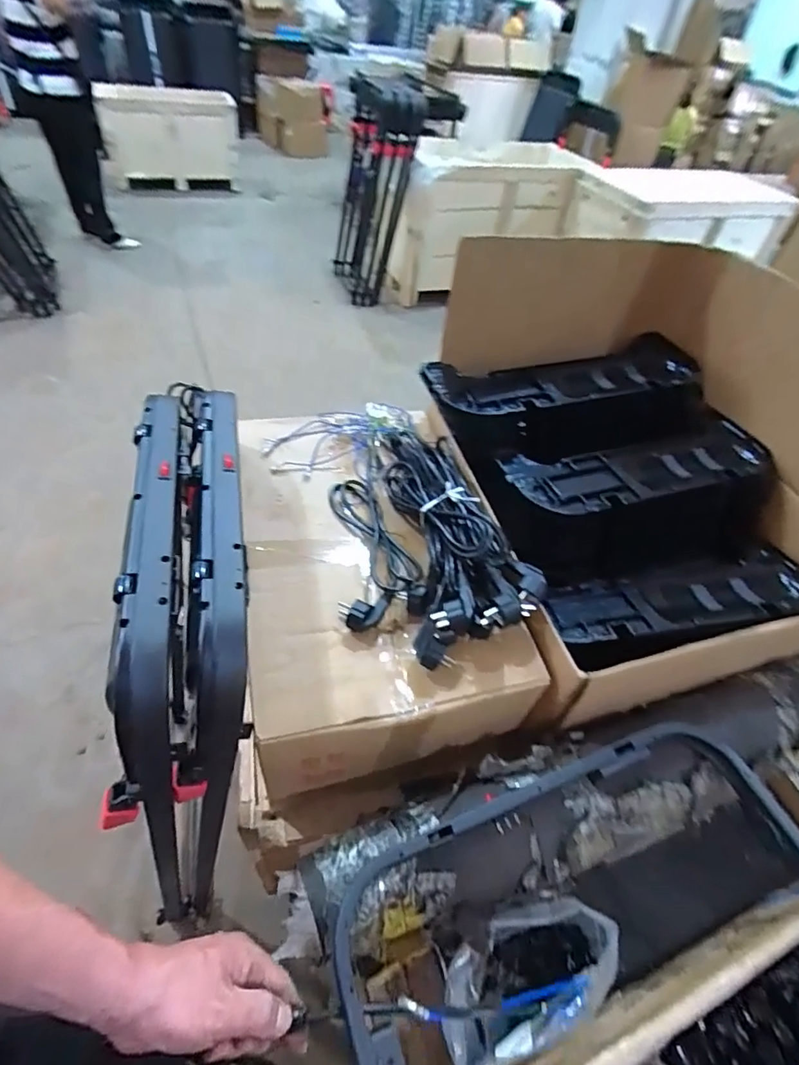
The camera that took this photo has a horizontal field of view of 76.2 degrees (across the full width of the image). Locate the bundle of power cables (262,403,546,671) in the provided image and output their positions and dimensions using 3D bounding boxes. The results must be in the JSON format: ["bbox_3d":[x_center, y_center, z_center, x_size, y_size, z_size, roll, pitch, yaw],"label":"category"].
[{"bbox_3d":[-0.013,-0.049,0.732,0.256,0.084,0.497,-16,51,-21],"label":"bundle of power cables"}]

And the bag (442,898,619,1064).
[{"bbox_3d":[0.142,0.495,0.570,0.211,0.100,0.114,-14,50,-19],"label":"bag"}]

